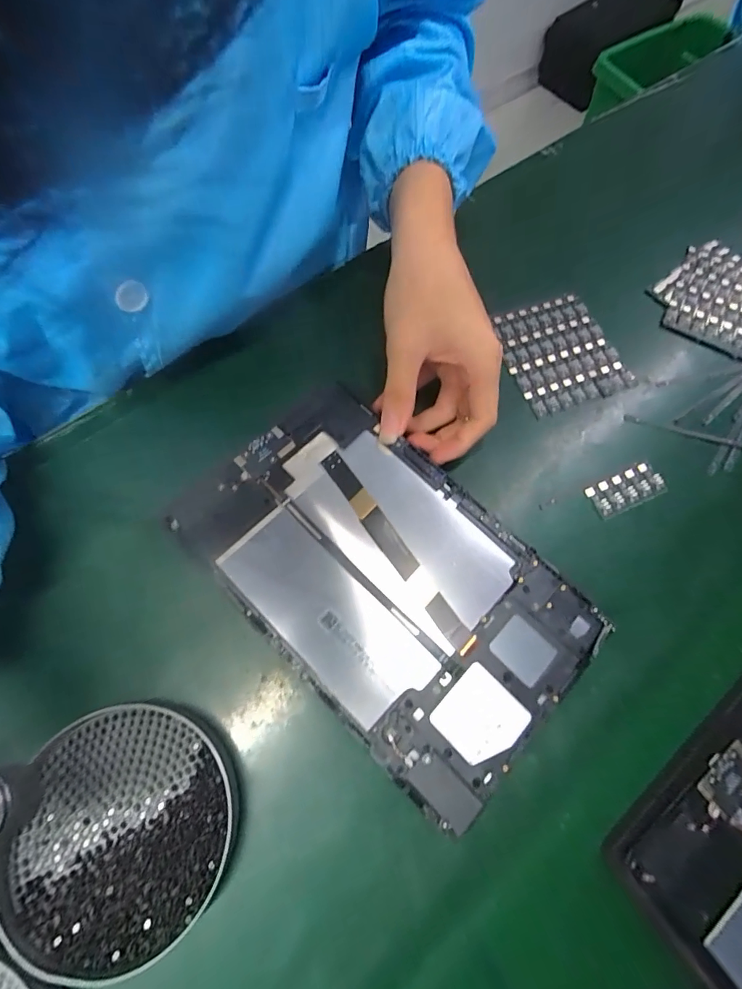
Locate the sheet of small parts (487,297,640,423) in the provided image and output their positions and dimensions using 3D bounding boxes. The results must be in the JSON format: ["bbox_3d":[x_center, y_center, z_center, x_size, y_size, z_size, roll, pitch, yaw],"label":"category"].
[{"bbox_3d":[0.161,-0.120,0.377,0.094,0.010,0.104,-17,67,-7],"label":"sheet of small parts"}]

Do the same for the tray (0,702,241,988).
[{"bbox_3d":[-0.128,0.176,0.236,0.112,0.023,0.113,0,66,1],"label":"tray"}]

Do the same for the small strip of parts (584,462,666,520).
[{"bbox_3d":[0.187,-0.003,0.325,0.054,0.005,0.026,-22,68,-8],"label":"small strip of parts"}]

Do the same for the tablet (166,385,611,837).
[{"bbox_3d":[0.008,0.049,0.277,0.235,0.016,0.146,43,73,13],"label":"tablet"}]

